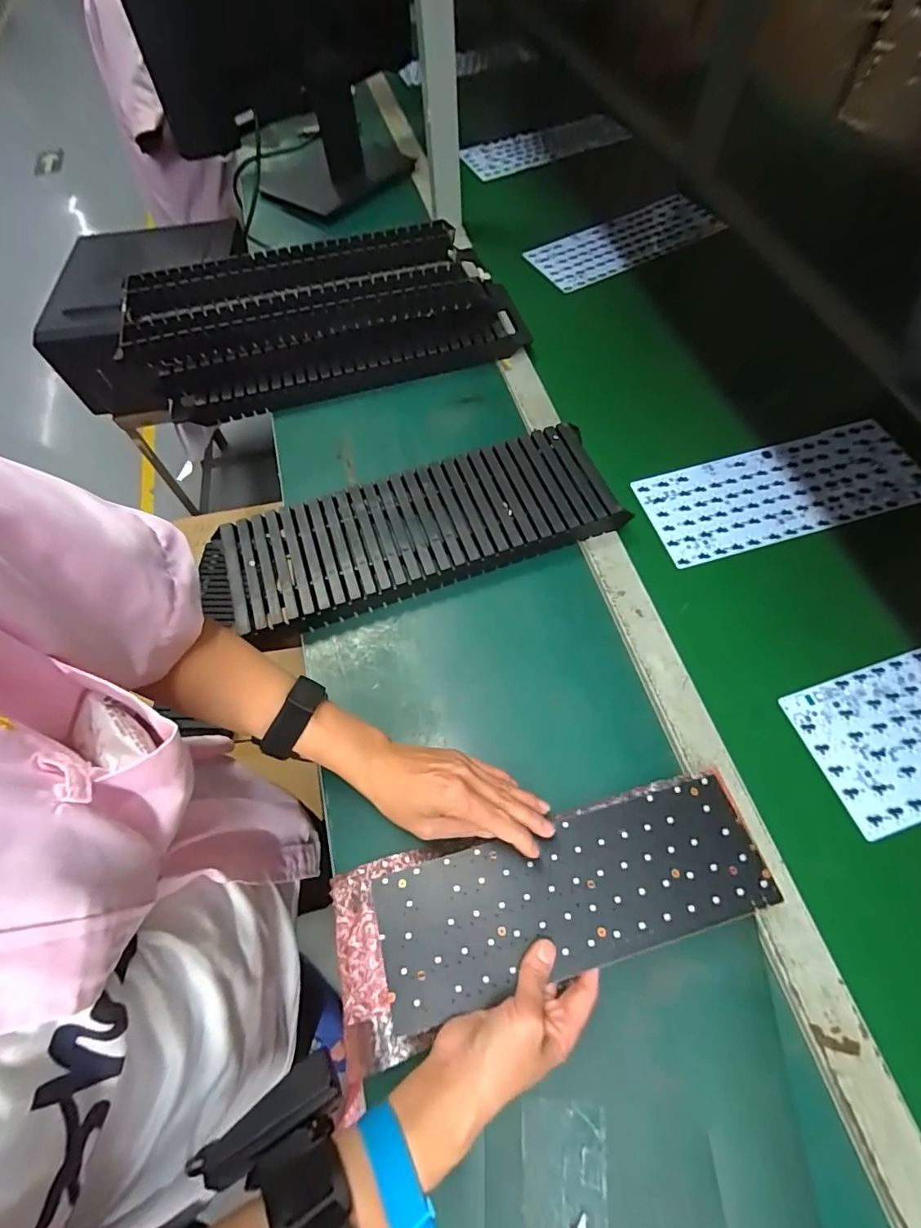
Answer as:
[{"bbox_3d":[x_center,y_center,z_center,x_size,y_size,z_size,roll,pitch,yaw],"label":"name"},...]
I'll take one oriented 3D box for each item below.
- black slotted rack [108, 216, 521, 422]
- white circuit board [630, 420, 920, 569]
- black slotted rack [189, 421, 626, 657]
[{"bbox_3d":[-0.167,-0.376,0.634,0.463,0.101,0.167,-13,64,-5],"label":"black slotted rack"},{"bbox_3d":[0.358,-0.138,0.552,0.304,0.004,0.119,-16,66,-5],"label":"white circuit board"},{"bbox_3d":[-0.057,-0.085,0.522,0.416,0.036,0.145,-19,64,-8],"label":"black slotted rack"}]

